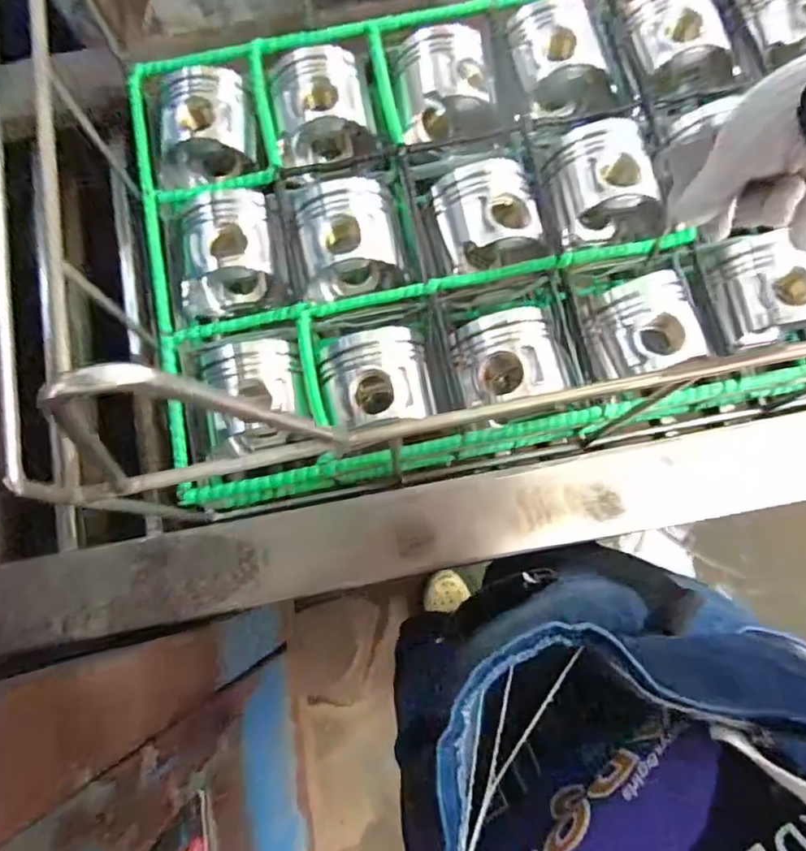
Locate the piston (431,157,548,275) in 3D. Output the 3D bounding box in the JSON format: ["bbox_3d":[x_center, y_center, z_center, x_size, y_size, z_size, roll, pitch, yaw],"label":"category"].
[{"bbox_3d":[0.088,-0.211,0.607,0.103,0.087,0.110,-16,78,-2],"label":"piston"}]

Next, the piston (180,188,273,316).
[{"bbox_3d":[-0.183,-0.178,0.622,0.094,0.102,0.116,-8,78,-1],"label":"piston"}]

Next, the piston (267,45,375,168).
[{"bbox_3d":[-0.093,-0.347,0.636,0.098,0.083,0.103,-14,78,-2],"label":"piston"}]

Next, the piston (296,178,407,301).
[{"bbox_3d":[-0.054,-0.194,0.614,0.105,0.089,0.109,-11,78,-1],"label":"piston"}]

